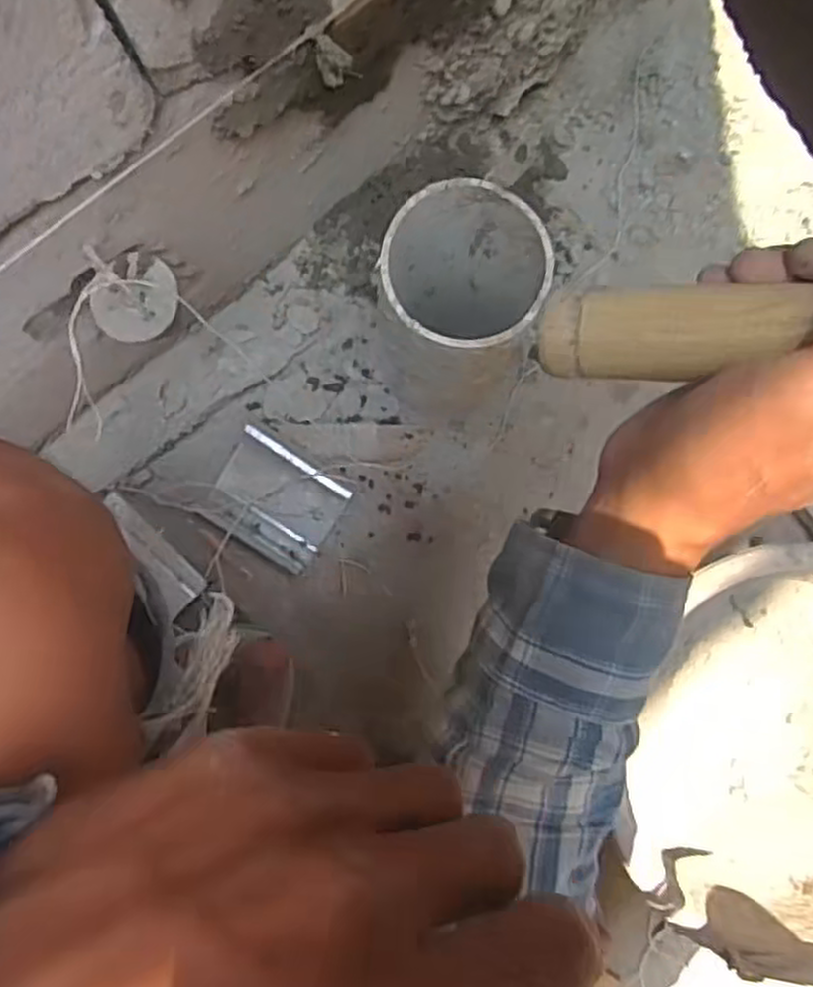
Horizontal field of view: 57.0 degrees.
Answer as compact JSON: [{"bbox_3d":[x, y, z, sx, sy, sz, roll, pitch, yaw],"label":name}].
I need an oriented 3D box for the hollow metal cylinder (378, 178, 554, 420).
[{"bbox_3d":[0.033,-0.108,0.476,0.093,0.187,0.104,-26,88,-1],"label":"hollow metal cylinder"}]

